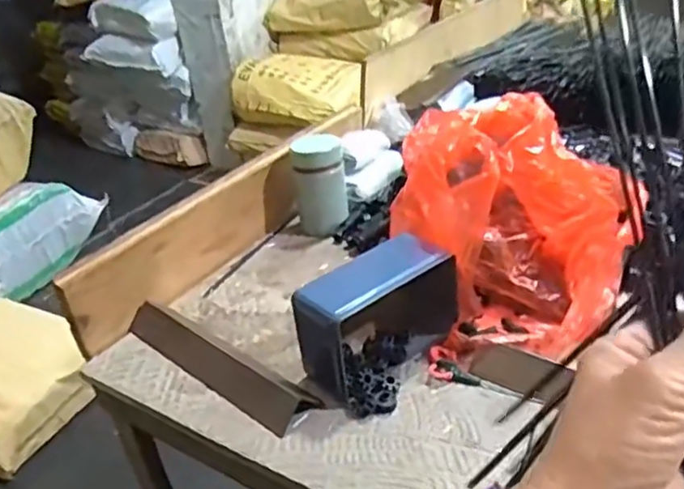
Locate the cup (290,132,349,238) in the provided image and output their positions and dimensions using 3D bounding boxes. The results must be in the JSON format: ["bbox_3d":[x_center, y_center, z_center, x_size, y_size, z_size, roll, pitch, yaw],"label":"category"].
[{"bbox_3d":[-0.028,-0.077,0.802,0.065,0.110,0.062,-6,30,3],"label":"cup"}]

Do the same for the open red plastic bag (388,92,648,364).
[{"bbox_3d":[0.152,-0.023,0.616,0.162,0.170,0.175,-12,30,-8],"label":"open red plastic bag"}]

